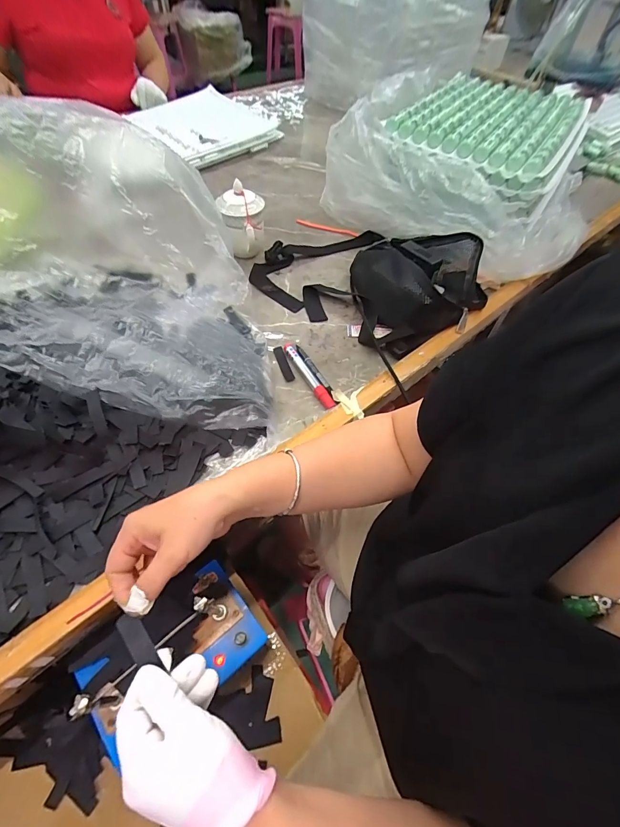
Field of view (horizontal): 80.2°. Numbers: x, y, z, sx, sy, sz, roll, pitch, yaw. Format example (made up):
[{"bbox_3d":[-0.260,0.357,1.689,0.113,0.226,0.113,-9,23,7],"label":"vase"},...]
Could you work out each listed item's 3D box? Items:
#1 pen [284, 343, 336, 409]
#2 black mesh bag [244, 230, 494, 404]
[{"bbox_3d":[-0.001,-0.055,0.548,0.015,0.016,0.134,-24,60,-18],"label":"pen"},{"bbox_3d":[0.104,-0.255,0.651,0.369,0.078,0.298,39,62,21],"label":"black mesh bag"}]

